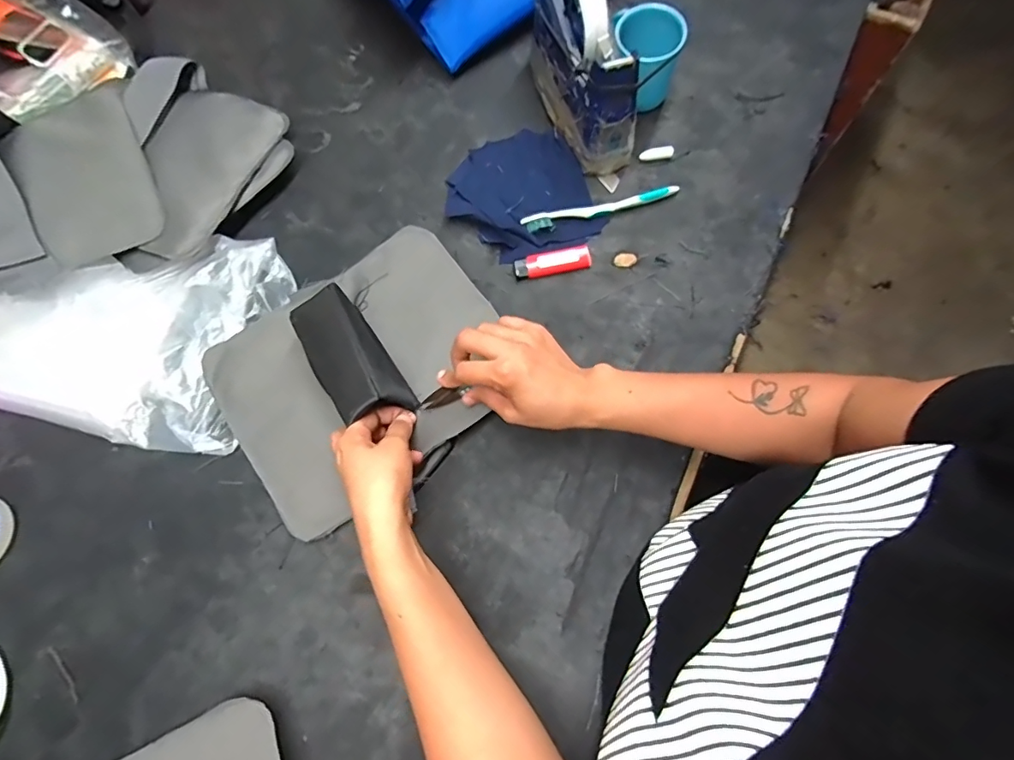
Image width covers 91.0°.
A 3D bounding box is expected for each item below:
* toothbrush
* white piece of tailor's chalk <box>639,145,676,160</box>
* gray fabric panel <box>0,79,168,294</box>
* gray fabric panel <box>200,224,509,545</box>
[{"bbox_3d":[0.104,-0.189,0.545,0.177,0.012,0.018,-16,70,-4],"label":"toothbrush"},{"bbox_3d":[0.172,-0.261,0.571,0.037,0.015,0.010,4,70,3],"label":"white piece of tailor's chalk"},{"bbox_3d":[-0.508,-0.190,0.503,0.267,0.084,0.215,-26,71,-8],"label":"gray fabric panel"},{"bbox_3d":[-0.140,-0.013,0.457,0.271,0.073,0.222,-34,73,-10],"label":"gray fabric panel"}]

